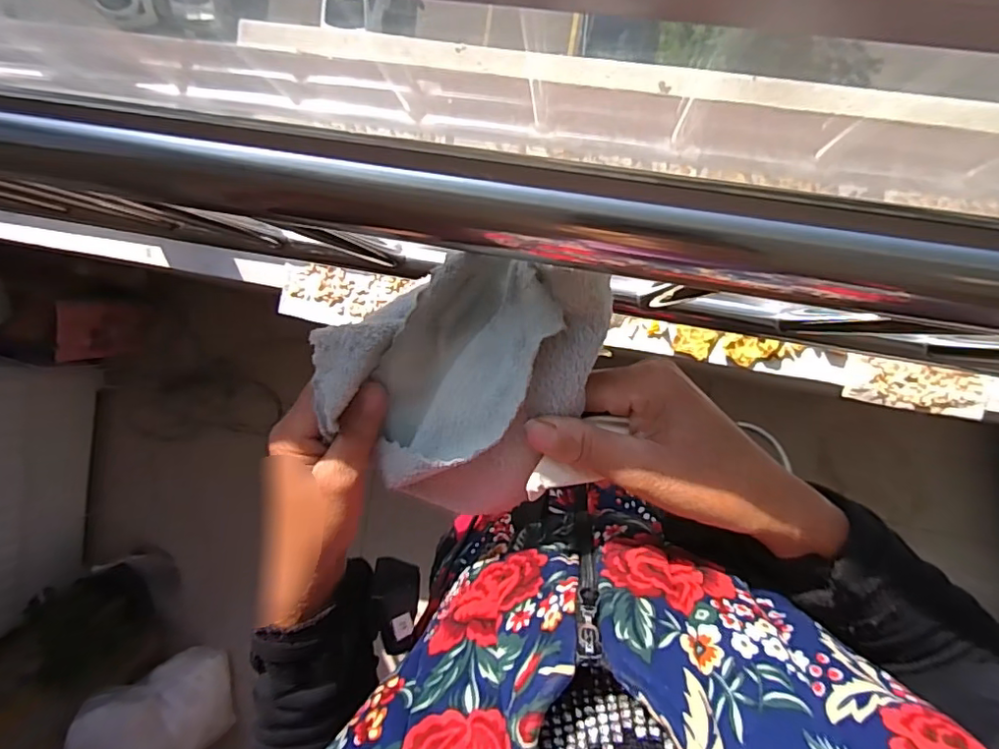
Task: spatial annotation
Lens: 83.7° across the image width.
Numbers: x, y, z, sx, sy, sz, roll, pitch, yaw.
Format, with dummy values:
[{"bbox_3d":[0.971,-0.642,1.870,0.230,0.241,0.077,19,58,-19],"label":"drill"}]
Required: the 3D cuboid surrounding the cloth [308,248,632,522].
[{"bbox_3d":[-0.018,0.011,0.279,0.159,0.068,0.125,-31,90,9],"label":"cloth"}]

